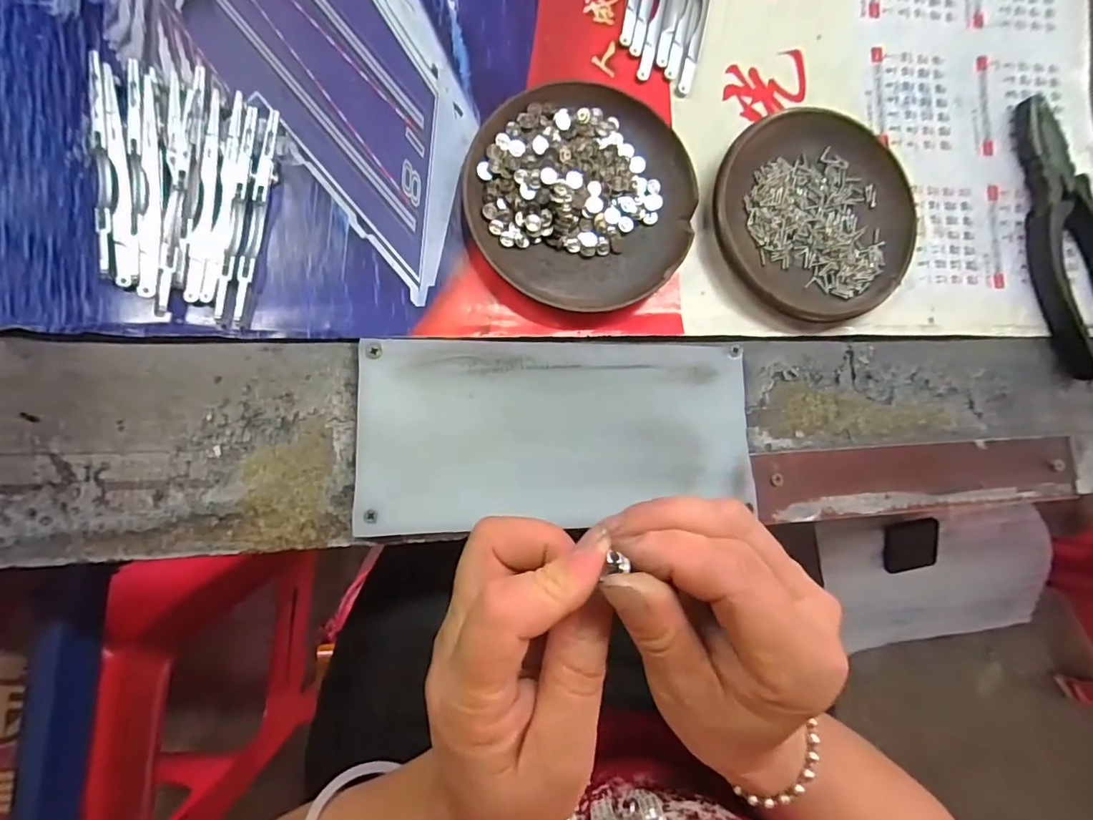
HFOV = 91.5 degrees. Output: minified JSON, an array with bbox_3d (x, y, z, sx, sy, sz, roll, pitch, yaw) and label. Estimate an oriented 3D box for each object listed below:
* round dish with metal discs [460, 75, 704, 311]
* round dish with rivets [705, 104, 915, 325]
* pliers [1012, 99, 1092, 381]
[{"bbox_3d":[0.019,-0.108,0.273,0.114,0.019,0.111,1,86,-9],"label":"round dish with metal discs"},{"bbox_3d":[0.145,-0.106,0.294,0.112,0.016,0.111,1,86,-9],"label":"round dish with rivets"},{"bbox_3d":[0.311,-0.102,0.316,0.049,0.017,0.161,-9,88,-10],"label":"pliers"}]

